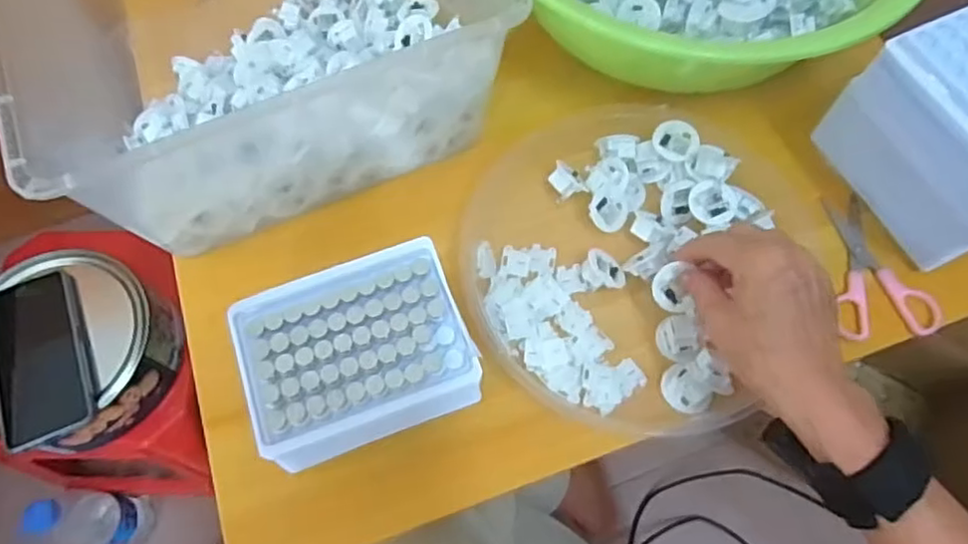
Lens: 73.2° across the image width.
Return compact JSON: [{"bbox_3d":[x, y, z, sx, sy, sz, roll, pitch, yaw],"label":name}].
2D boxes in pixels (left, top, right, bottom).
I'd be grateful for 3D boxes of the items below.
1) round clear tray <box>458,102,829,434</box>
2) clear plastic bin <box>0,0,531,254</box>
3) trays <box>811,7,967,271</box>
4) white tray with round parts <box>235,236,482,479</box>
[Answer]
[{"bbox_3d":[0.100,-0.018,0.461,0.217,0.047,0.238,-2,70,5],"label":"round clear tray"},{"bbox_3d":[-0.177,-0.213,0.491,0.314,0.148,0.340,-26,69,-10],"label":"clear plastic bin"},{"bbox_3d":[0.310,-0.083,0.428,0.089,0.129,0.130,-25,69,-10],"label":"trays"},{"bbox_3d":[-0.075,0.053,0.404,0.129,0.057,0.110,-20,68,-8],"label":"white tray with round parts"}]

